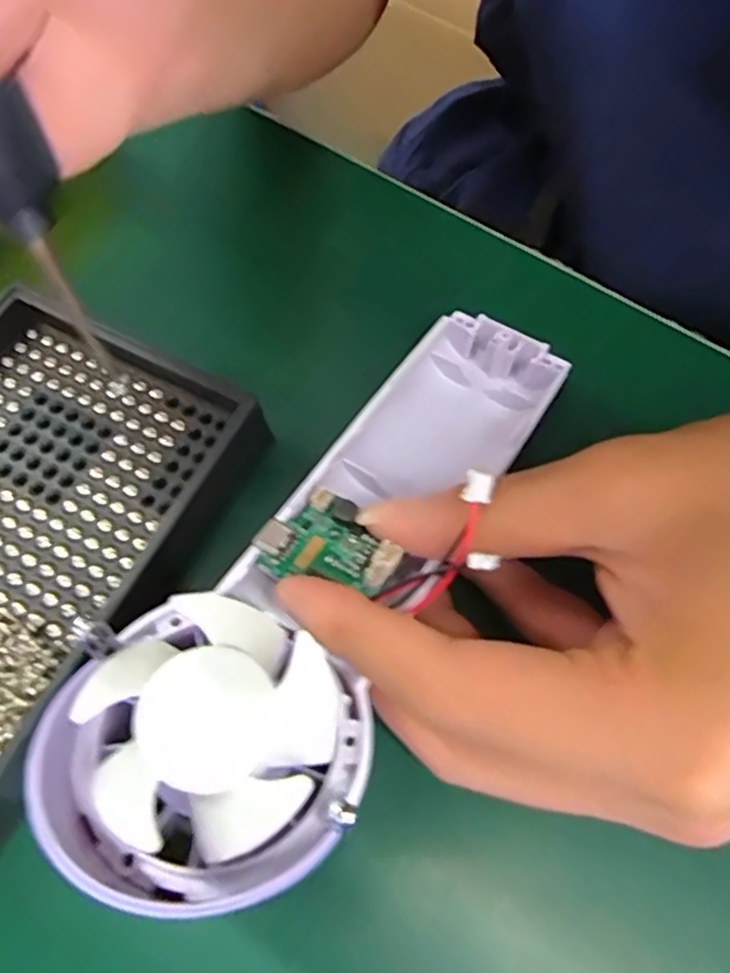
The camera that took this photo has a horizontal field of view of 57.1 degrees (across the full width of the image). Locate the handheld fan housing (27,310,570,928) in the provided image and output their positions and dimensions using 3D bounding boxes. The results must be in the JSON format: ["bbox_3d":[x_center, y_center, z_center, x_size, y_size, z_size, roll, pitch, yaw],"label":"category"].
[{"bbox_3d":[-0.003,0.015,0.169,0.057,0.032,0.173,28,51,12],"label":"handheld fan housing"}]

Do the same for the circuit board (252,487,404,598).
[{"bbox_3d":[-0.009,0.016,0.166,0.031,0.006,0.025,34,70,14],"label":"circuit board"}]

